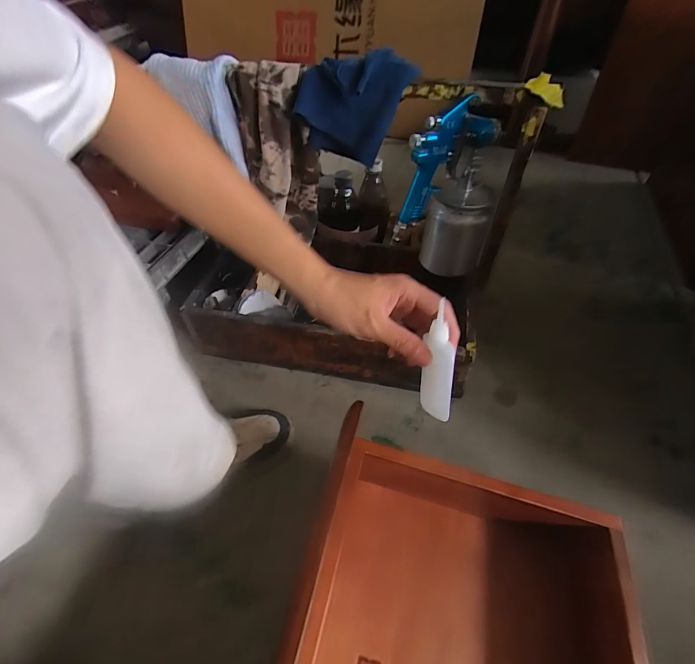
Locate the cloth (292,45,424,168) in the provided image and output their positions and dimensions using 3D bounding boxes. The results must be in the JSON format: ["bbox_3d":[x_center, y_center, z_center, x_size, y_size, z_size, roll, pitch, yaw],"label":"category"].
[{"bbox_3d":[0.005,-0.284,0.478,0.142,0.117,0.063,19,51,16],"label":"cloth"}]

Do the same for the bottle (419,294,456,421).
[{"bbox_3d":[0.079,0.028,0.330,0.026,0.104,0.020,0,12,0],"label":"bottle"}]

